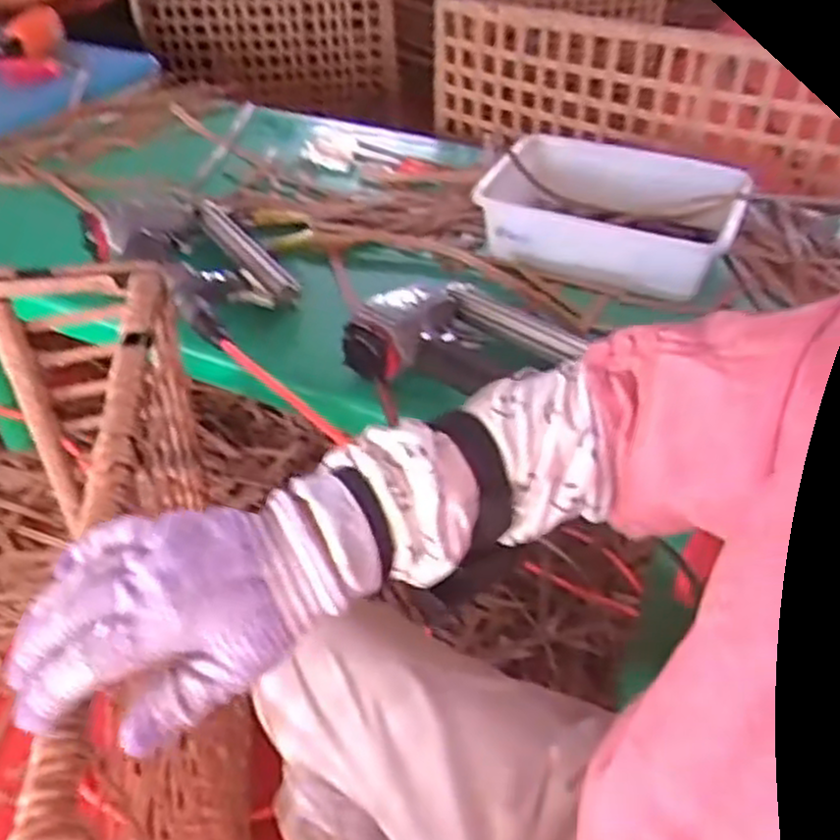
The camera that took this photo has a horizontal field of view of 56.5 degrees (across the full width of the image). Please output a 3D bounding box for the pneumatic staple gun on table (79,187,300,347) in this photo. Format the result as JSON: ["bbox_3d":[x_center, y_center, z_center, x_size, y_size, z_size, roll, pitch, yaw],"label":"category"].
[{"bbox_3d":[-0.241,-0.180,0.843,0.152,0.059,0.266,-32,50,-31],"label":"pneumatic staple gun on table"}]

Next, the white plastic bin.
[{"bbox_3d":[0.211,-0.234,0.868,0.264,0.075,0.210,14,43,16],"label":"white plastic bin"}]

